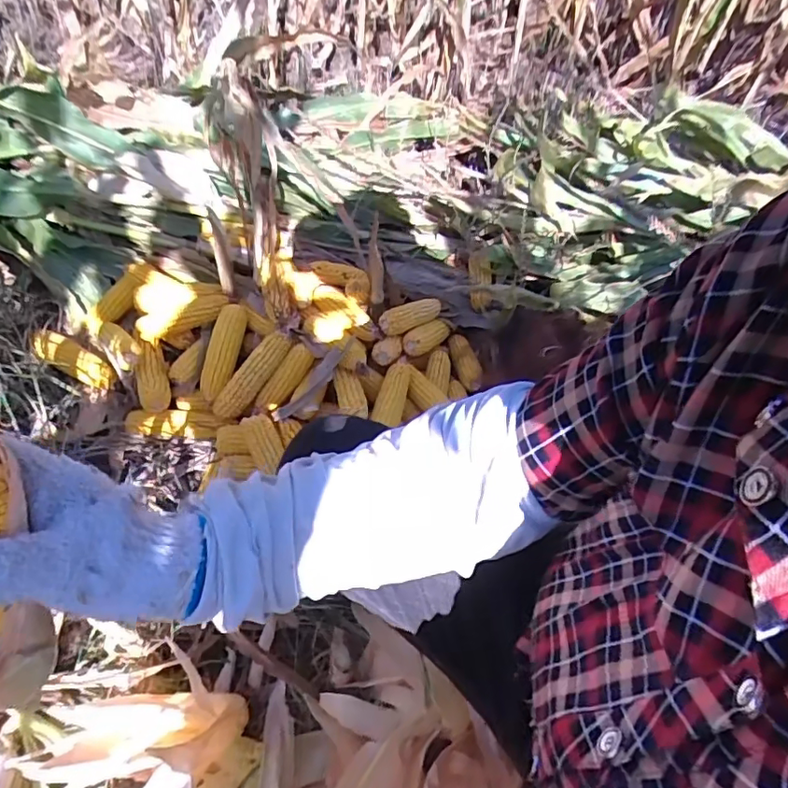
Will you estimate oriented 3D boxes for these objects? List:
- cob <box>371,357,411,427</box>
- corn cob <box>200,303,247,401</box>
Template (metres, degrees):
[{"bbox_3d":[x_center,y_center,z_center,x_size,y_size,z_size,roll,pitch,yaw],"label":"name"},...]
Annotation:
[{"bbox_3d":[0.004,-0.009,0.982,0.047,0.050,0.141,16,72,8],"label":"cob"},{"bbox_3d":[-0.309,-0.080,0.985,0.047,0.040,0.182,8,64,1],"label":"corn cob"}]

